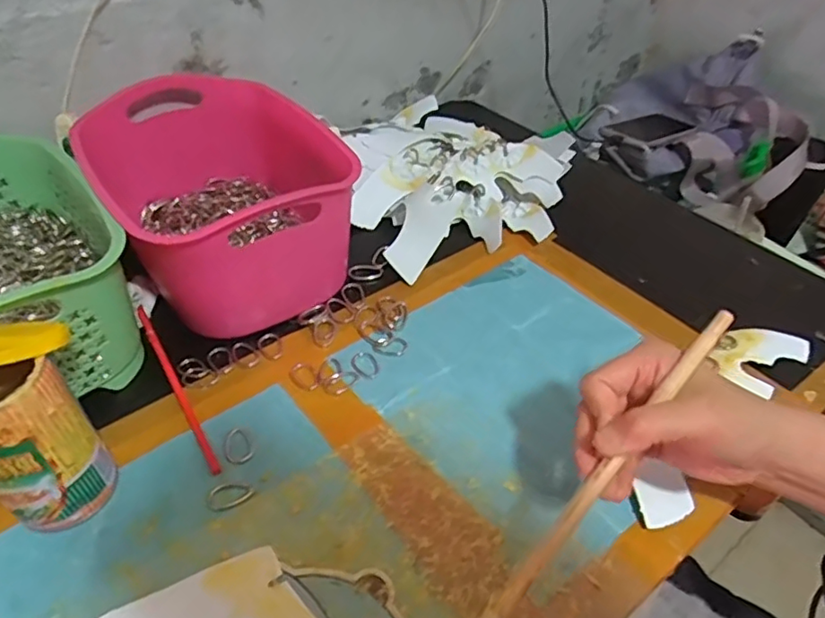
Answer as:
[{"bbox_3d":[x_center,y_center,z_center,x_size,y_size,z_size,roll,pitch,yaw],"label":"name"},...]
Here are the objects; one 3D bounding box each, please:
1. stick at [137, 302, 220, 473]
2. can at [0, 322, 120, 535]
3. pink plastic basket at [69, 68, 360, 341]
[{"bbox_3d":[-0.188,0.056,0.460,0.008,0.011,0.186,-24,49,-25],"label":"stick"},{"bbox_3d":[-0.229,0.071,0.357,0.068,0.131,0.078,32,51,29],"label":"can"},{"bbox_3d":[-0.180,-0.109,0.550,0.194,0.128,0.280,-24,49,-25],"label":"pink plastic basket"}]

